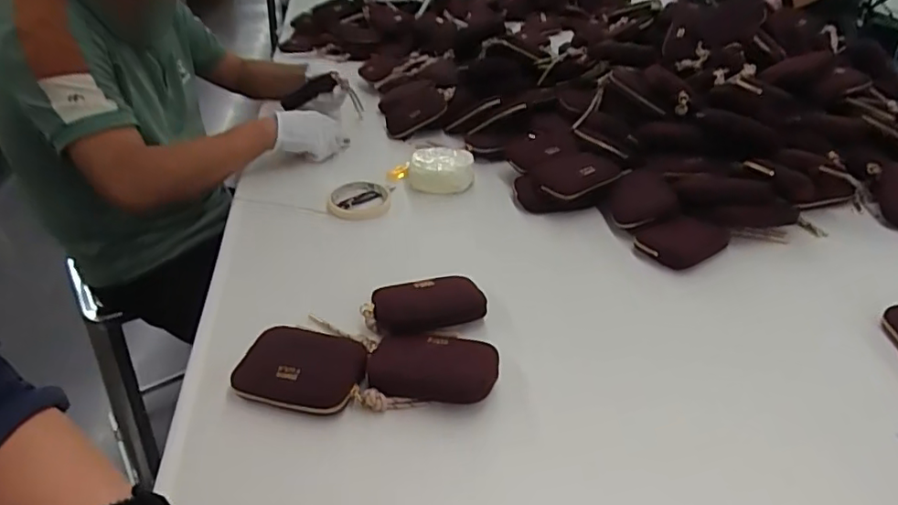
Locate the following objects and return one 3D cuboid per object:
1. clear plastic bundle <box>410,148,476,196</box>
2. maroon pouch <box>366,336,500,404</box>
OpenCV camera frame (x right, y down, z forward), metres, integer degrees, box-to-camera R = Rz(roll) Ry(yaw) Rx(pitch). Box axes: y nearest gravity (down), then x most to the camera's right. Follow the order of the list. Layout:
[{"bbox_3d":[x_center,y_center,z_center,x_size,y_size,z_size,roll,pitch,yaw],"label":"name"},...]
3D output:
[{"bbox_3d":[-0.012,-0.132,0.891,0.099,0.035,0.096,0,33,0],"label":"clear plastic bundle"},{"bbox_3d":[-0.015,0.113,0.544,0.119,0.025,0.077,3,33,4],"label":"maroon pouch"}]

